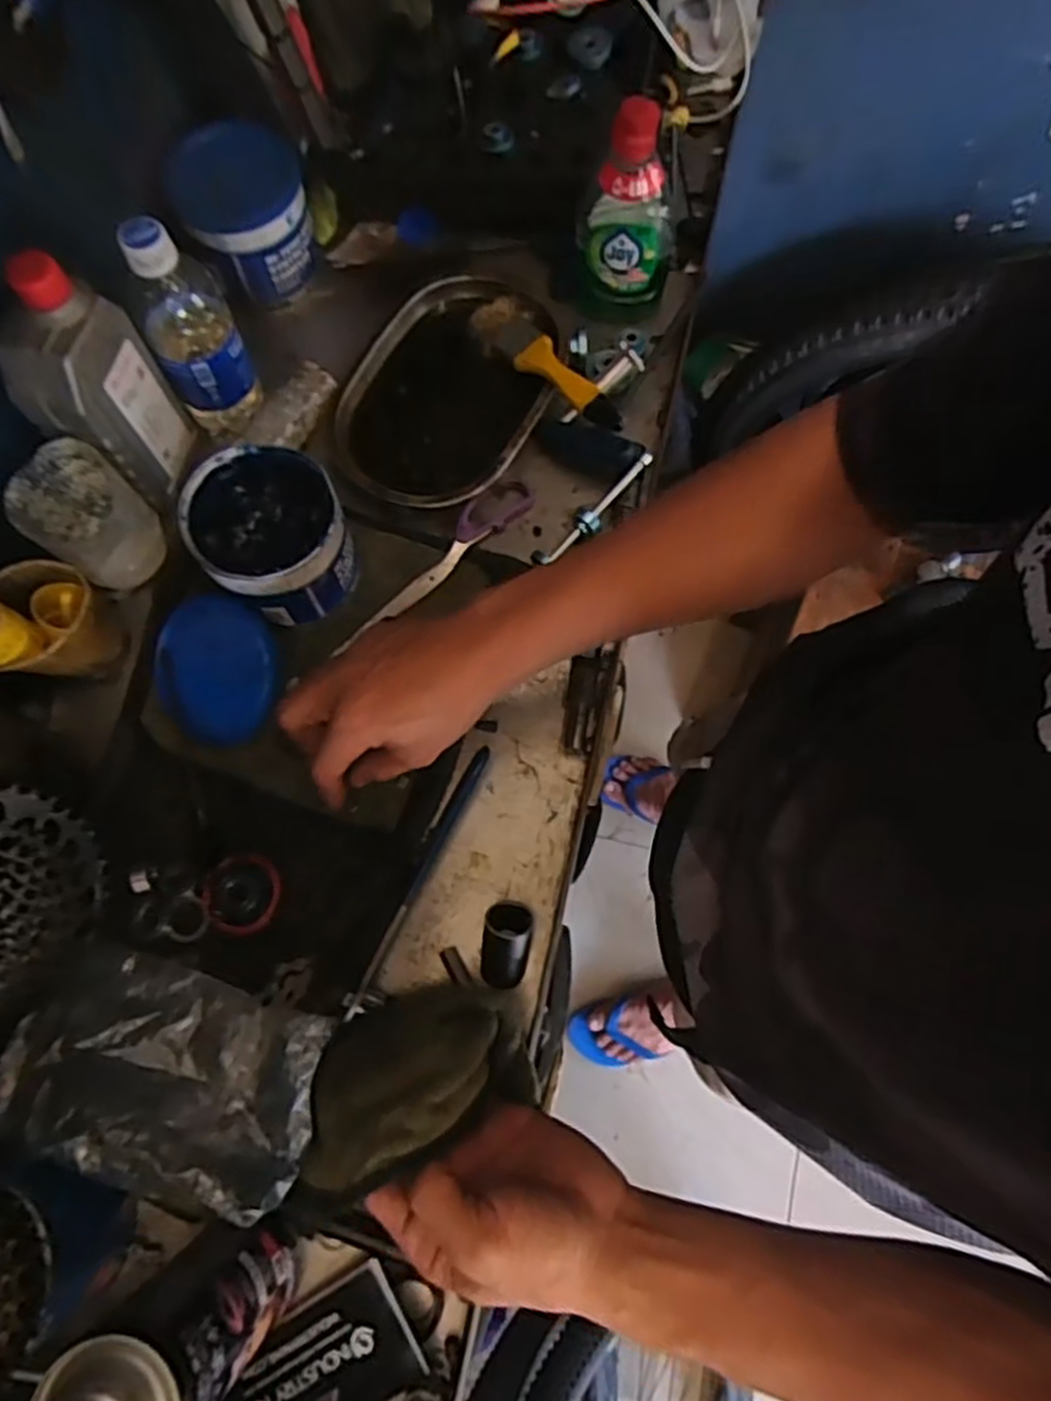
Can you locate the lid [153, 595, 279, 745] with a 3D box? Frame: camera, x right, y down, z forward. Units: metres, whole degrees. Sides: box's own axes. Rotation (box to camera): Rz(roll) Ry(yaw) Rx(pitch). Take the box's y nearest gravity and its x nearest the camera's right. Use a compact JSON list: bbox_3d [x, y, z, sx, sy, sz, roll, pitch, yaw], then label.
[{"bbox_3d":[-0.221,-0.022,0.540,0.088,0.008,0.099,6,94,8],"label":"lid"}]

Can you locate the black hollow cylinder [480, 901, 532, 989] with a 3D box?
[{"bbox_3d":[-0.013,0.157,0.489,0.031,0.039,0.053,11,74,4],"label":"black hollow cylinder"}]

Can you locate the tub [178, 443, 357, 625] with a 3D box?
[{"bbox_3d":[-0.175,-0.113,0.533,0.098,0.077,0.101,0,74,1],"label":"tub"}]

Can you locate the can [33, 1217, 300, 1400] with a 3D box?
[{"bbox_3d":[-0.162,0.302,0.357,0.049,0.173,0.060,-43,77,-10],"label":"can"}]

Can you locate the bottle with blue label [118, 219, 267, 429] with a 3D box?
[{"bbox_3d":[-0.239,-0.263,0.547,0.061,0.164,0.051,-27,75,-6],"label":"bottle with blue label"}]

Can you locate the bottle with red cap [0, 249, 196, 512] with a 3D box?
[{"bbox_3d":[-0.287,-0.210,0.510,0.049,0.159,0.080,21,75,7],"label":"bottle with red cap"}]

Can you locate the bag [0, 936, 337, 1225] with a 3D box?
[{"bbox_3d":[-0.213,0.221,0.449,0.172,0.048,0.106,15,75,6],"label":"bag"}]

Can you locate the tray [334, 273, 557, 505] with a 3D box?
[{"bbox_3d":[-0.061,-0.249,0.612,0.147,0.026,0.212,28,76,9],"label":"tray"}]

